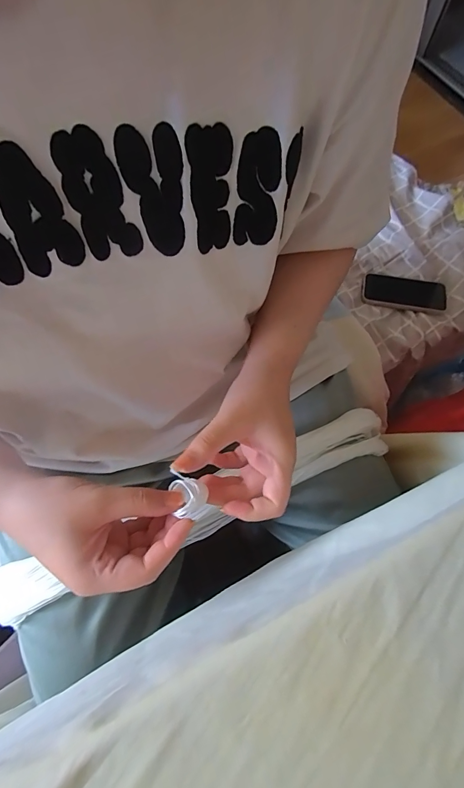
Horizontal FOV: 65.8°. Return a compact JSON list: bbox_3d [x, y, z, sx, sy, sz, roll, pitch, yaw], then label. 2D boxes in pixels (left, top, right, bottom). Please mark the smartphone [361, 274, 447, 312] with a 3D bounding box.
[{"bbox_3d":[0.315,-0.187,0.660,0.146,0.011,0.074,8,66,2],"label":"smartphone"}]

